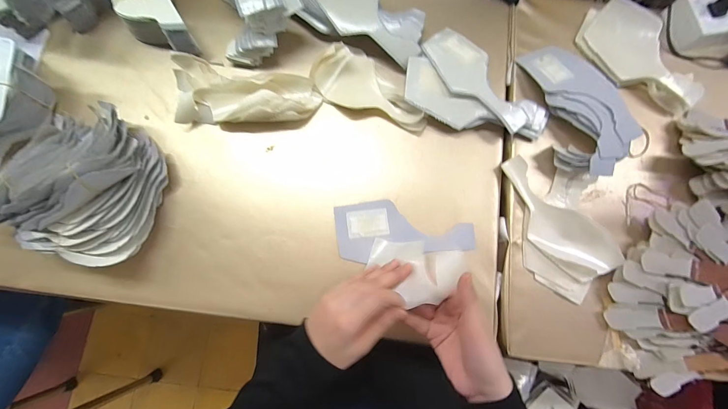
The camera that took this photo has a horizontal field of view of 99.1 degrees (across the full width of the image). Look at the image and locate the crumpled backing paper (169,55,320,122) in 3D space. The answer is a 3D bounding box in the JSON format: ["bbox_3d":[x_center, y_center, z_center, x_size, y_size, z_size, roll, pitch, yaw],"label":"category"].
[{"bbox_3d":[-0.162,-0.154,0.424,0.198,0.038,0.091,2,79,-1],"label":"crumpled backing paper"}]

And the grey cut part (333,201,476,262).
[{"bbox_3d":[0.055,0.030,0.414,0.180,0.006,0.077,-7,78,-4],"label":"grey cut part"}]

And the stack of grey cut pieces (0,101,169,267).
[{"bbox_3d":[-0.339,-0.032,0.371,0.177,0.085,0.183,21,79,3],"label":"stack of grey cut pieces"}]

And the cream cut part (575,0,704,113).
[{"bbox_3d":[0.392,-0.207,0.440,0.079,0.035,0.188,-33,82,-8],"label":"cream cut part"}]

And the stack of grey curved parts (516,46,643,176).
[{"bbox_3d":[0.302,-0.138,0.434,0.113,0.043,0.204,-13,72,-3],"label":"stack of grey curved parts"}]

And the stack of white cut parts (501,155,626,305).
[{"bbox_3d":[0.242,0.026,0.401,0.117,0.031,0.186,-42,83,-9],"label":"stack of white cut parts"}]

